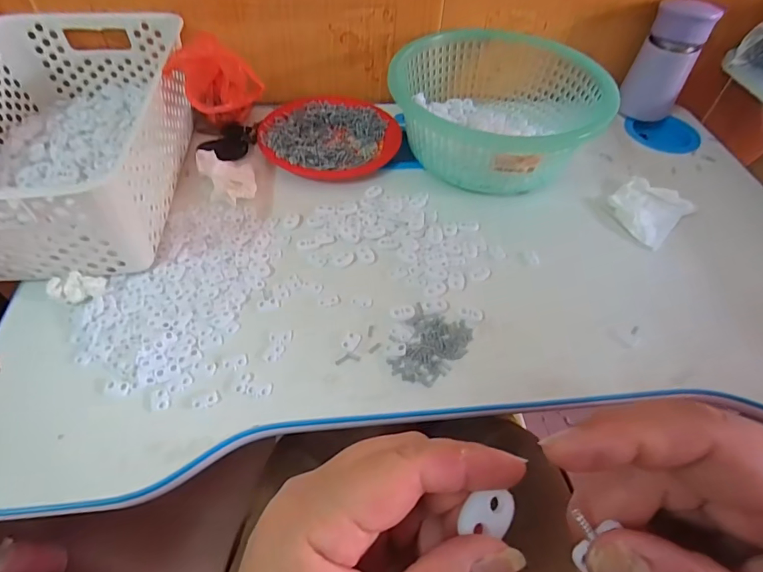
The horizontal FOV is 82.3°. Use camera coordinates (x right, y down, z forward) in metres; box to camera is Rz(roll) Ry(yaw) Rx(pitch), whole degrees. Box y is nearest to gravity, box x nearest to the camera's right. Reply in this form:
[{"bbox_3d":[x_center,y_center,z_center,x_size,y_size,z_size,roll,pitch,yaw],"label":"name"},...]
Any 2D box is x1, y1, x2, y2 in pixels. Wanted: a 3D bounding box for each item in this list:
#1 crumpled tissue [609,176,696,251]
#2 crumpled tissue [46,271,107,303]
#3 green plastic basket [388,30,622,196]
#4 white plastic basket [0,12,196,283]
[{"bbox_3d":[0.294,-0.085,0.486,0.087,0.016,0.073,-34,62,-24],"label":"crumpled tissue"},{"bbox_3d":[-0.262,0.001,0.378,0.035,0.019,0.028,12,54,6],"label":"crumpled tissue"},{"bbox_3d":[0.131,-0.199,0.506,0.215,0.091,0.219,1,53,-2],"label":"green plastic basket"},{"bbox_3d":[-0.307,-0.146,0.428,0.197,0.107,0.293,-1,54,-4],"label":"white plastic basket"}]

